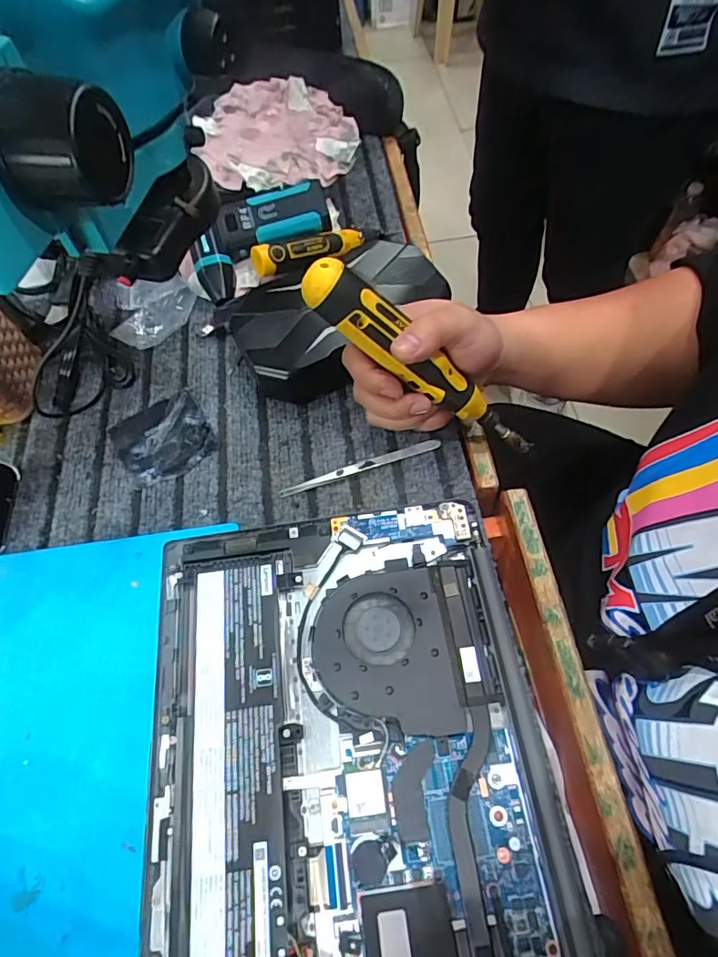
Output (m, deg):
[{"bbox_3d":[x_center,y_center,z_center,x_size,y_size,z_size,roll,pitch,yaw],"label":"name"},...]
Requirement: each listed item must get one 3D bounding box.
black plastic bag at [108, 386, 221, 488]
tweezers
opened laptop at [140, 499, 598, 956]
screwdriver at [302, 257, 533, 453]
[{"bbox_3d":[-0.167,-0.035,0.434,0.076,0.004,0.078,-29,63,-11],"label":"black plastic bag"},{"bbox_3d":[0.001,-0.010,0.405,0.133,0.009,0.012,-18,62,-6],"label":"tweezers"},{"bbox_3d":[-0.006,0.181,0.297,0.229,0.019,0.335,-9,61,0],"label":"opened laptop"},{"bbox_3d":[0.051,-0.078,0.366,0.214,0.027,0.028,32,60,-27],"label":"screwdriver"}]

